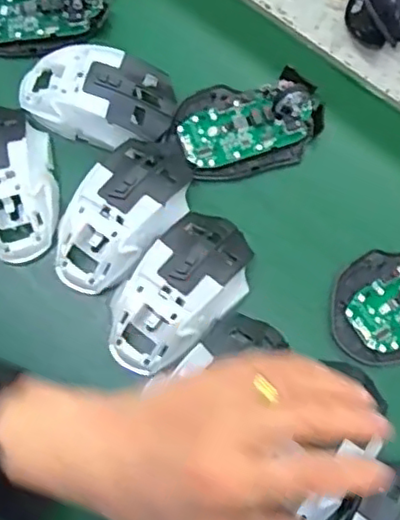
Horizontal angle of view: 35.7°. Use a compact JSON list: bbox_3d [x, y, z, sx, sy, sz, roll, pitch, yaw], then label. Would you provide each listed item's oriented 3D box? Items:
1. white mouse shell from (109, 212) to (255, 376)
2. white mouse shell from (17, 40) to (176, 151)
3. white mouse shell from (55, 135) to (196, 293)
[{"bbox_3d":[-0.012,0.022,0.408,0.065,0.030,0.113,35,76,9],"label":"white mouse shell"},{"bbox_3d":[-0.078,-0.119,0.451,0.114,0.031,0.064,14,74,3],"label":"white mouse shell"},{"bbox_3d":[-0.052,-0.034,0.424,0.063,0.027,0.116,33,76,8],"label":"white mouse shell"}]

